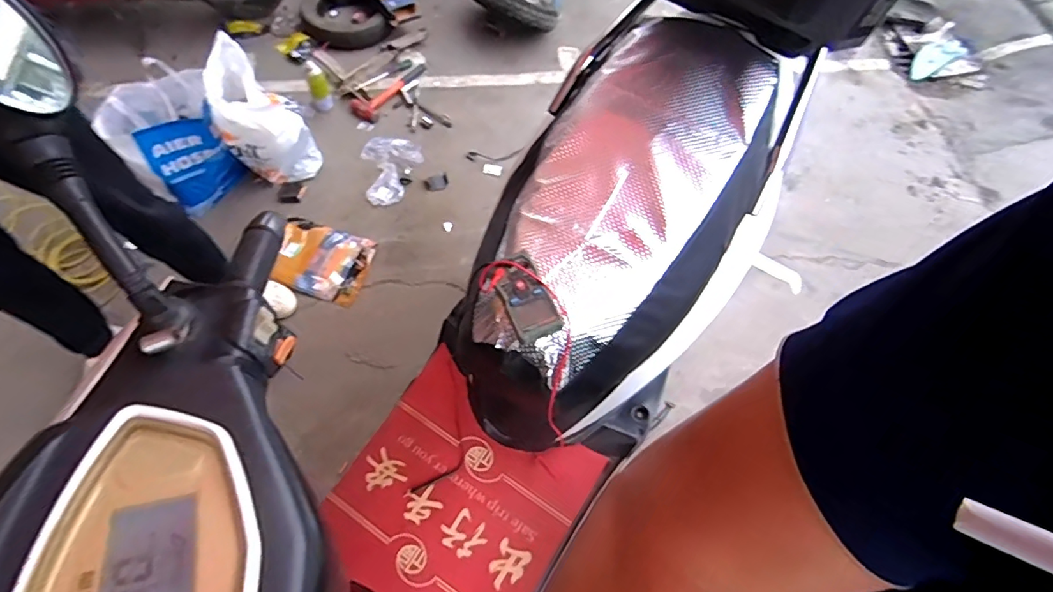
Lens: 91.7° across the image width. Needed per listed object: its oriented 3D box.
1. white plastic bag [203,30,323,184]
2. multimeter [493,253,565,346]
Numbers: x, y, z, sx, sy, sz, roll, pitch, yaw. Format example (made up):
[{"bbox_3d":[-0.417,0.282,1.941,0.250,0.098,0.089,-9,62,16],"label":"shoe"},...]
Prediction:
[{"bbox_3d":[-0.780,-0.513,1.498,0.223,0.363,0.217,-32,67,-18],"label":"white plastic bag"},{"bbox_3d":[0.003,0.000,0.637,0.064,0.023,0.114,-23,64,-14],"label":"multimeter"}]

